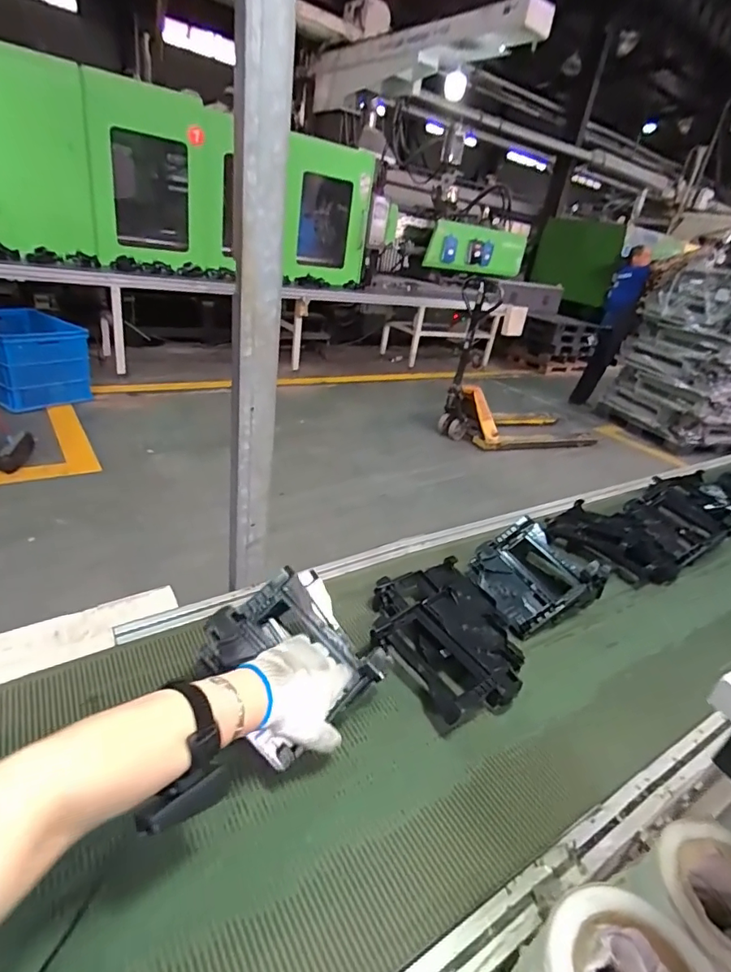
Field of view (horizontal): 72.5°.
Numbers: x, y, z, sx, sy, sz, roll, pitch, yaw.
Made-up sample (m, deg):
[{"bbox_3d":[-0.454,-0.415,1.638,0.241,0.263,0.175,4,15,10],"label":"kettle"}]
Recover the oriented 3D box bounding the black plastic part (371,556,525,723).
[{"bbox_3d":[0.119,0.228,0.756,0.219,0.075,0.251,-8,31,-29],"label":"black plastic part"}]

